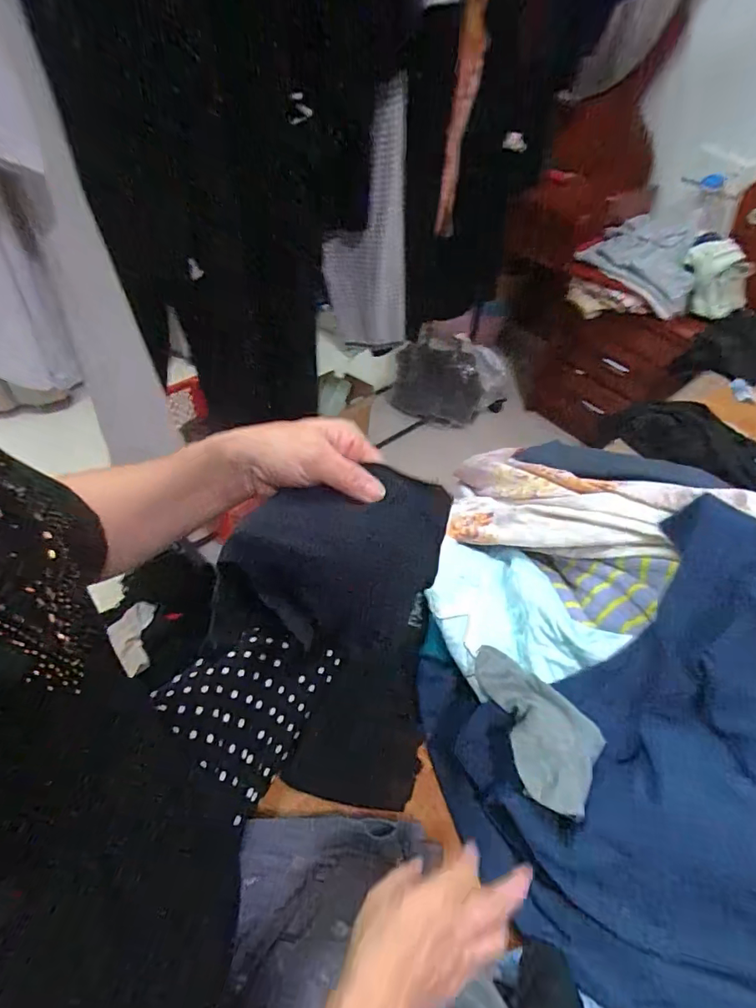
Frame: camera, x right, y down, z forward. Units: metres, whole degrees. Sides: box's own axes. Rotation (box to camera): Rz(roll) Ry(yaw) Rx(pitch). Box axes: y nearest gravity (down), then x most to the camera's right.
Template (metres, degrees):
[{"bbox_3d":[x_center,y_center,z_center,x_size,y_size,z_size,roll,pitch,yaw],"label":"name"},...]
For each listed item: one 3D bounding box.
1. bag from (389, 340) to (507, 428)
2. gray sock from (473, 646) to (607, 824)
[{"bbox_3d":[0.247,-0.410,1.698,0.369,0.263,0.164,3,47,-5],"label":"bag"},{"bbox_3d":[0.175,0.236,0.545,0.092,0.032,0.189,-13,41,-16],"label":"gray sock"}]

